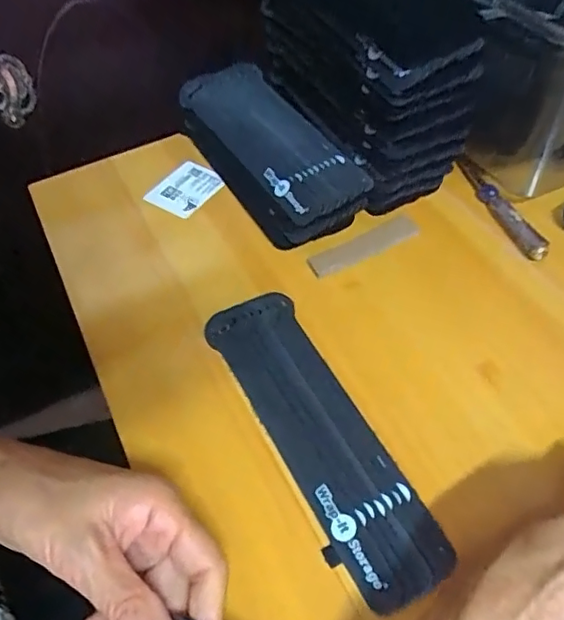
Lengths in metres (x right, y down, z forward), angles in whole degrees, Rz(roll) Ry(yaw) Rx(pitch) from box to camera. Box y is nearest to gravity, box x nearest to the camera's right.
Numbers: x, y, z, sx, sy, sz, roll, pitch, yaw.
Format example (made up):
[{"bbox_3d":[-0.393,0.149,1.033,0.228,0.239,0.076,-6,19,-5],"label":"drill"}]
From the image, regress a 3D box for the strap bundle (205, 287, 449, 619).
[{"bbox_3d":[0.019,0.068,0.328,0.056,0.009,0.201,-23,54,-14],"label":"strap bundle"}]

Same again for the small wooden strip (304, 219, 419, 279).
[{"bbox_3d":[0.060,-0.049,0.419,0.087,0.008,0.017,-24,54,-14],"label":"small wooden strip"}]

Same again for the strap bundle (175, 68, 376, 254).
[{"bbox_3d":[-0.011,-0.134,0.472,0.086,0.041,0.209,-25,55,-15],"label":"strap bundle"}]

